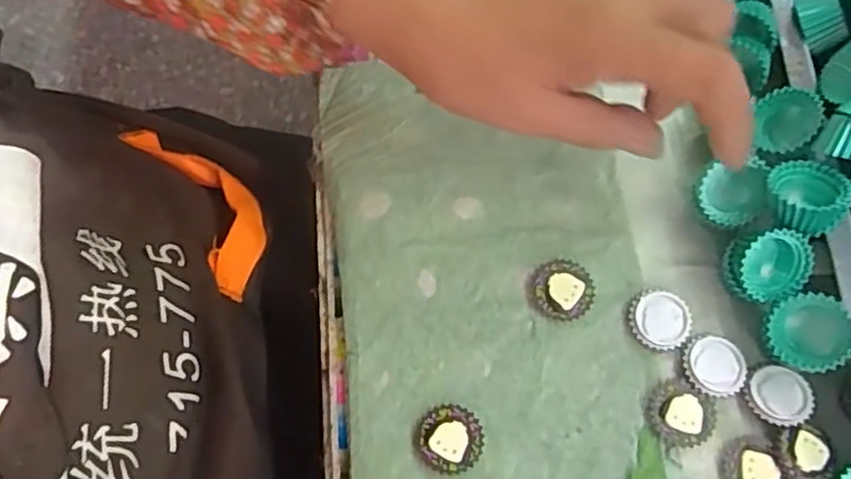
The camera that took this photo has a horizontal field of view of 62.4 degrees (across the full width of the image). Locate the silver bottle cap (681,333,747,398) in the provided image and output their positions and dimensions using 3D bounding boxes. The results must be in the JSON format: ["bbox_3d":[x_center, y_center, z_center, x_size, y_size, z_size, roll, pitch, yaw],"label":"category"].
[{"bbox_3d":[0.129,0.055,0.312,0.028,0.006,0.027,0,72,1],"label":"silver bottle cap"}]

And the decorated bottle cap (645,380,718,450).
[{"bbox_3d":[0.112,0.077,0.307,0.030,0.006,0.025,28,74,9],"label":"decorated bottle cap"}]

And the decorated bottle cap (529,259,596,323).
[{"bbox_3d":[0.064,0.023,0.325,0.029,0.006,0.028,0,72,1],"label":"decorated bottle cap"}]

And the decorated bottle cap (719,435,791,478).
[{"bbox_3d":[0.140,0.099,0.299,0.026,0.007,0.028,0,72,1],"label":"decorated bottle cap"}]

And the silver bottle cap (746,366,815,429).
[{"bbox_3d":[0.155,0.067,0.305,0.026,0.006,0.027,0,72,1],"label":"silver bottle cap"}]

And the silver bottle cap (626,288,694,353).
[{"bbox_3d":[0.107,0.036,0.321,0.027,0.006,0.029,0,72,1],"label":"silver bottle cap"}]

